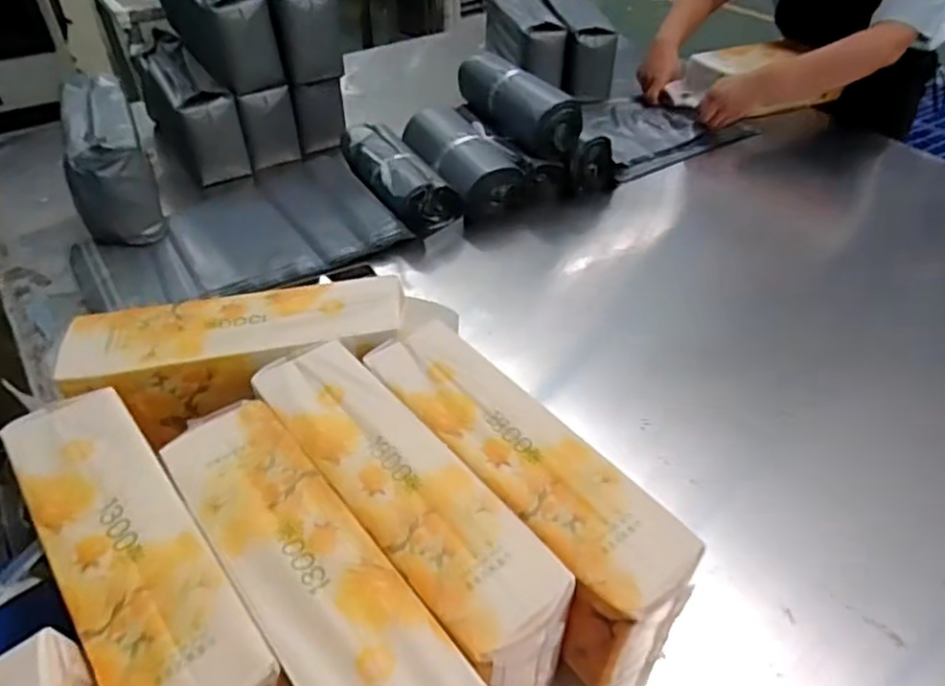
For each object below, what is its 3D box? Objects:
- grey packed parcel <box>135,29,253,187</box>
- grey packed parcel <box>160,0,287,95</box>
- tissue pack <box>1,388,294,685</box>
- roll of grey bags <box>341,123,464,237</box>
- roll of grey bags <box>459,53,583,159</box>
[{"bbox_3d":[-0.497,-0.416,1.147,0.092,0.153,0.349,-24,47,-25],"label":"grey packed parcel"},{"bbox_3d":[-0.425,-0.539,1.083,0.117,0.148,0.326,-23,47,-24],"label":"grey packed parcel"},{"bbox_3d":[-0.242,0.171,0.488,0.087,0.123,0.302,-29,50,-29],"label":"tissue pack"},{"bbox_3d":[-0.115,-0.260,1.019,0.106,0.075,0.246,-19,45,-20],"label":"roll of grey bags"},{"bbox_3d":[0.068,-0.393,1.068,0.089,0.084,0.256,-21,46,-22],"label":"roll of grey bags"}]

